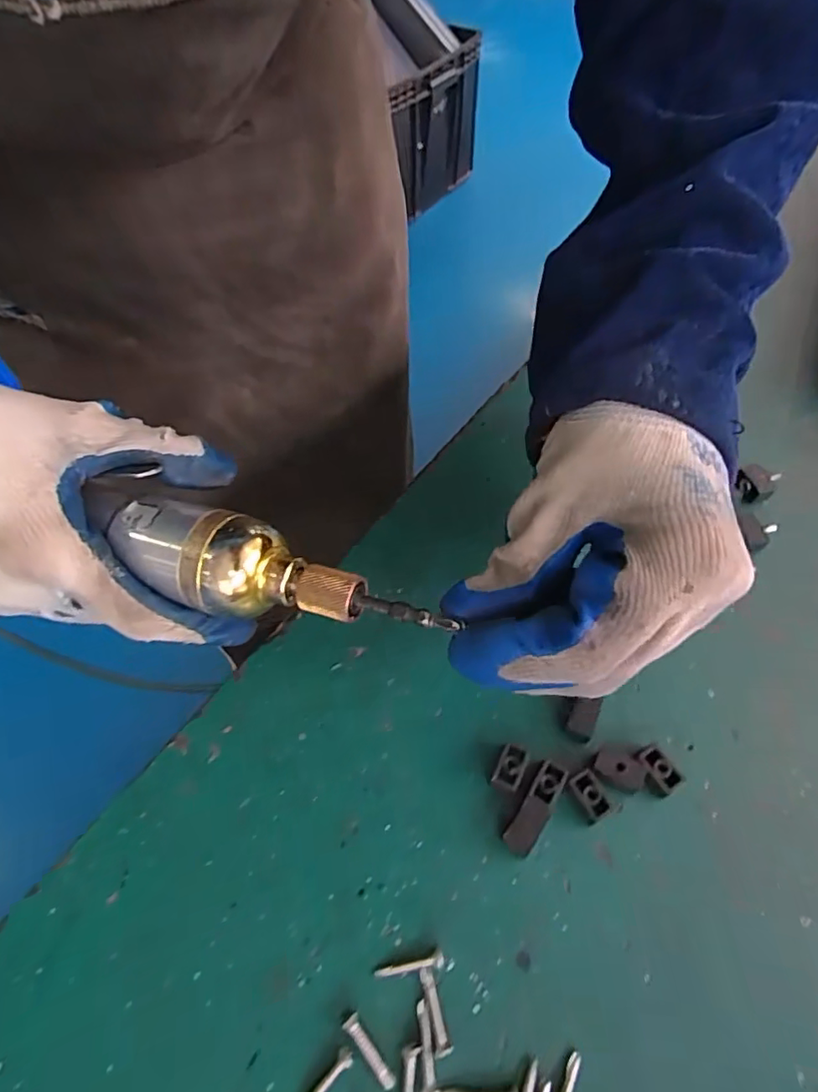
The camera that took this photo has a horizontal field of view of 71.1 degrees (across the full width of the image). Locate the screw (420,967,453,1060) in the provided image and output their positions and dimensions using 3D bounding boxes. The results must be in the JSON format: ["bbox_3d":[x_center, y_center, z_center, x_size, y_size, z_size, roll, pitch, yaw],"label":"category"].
[{"bbox_3d":[0.009,0.162,0.199,0.006,0.004,0.025,-16,61,-9],"label":"screw"}]

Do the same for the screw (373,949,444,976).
[{"bbox_3d":[0.000,0.152,0.207,0.025,0.004,0.005,-10,60,-6],"label":"screw"}]

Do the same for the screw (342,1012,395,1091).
[{"bbox_3d":[-0.013,0.171,0.193,0.005,0.004,0.023,-37,66,-20],"label":"screw"}]

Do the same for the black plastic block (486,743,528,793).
[{"bbox_3d":[0.041,0.093,0.239,0.012,0.012,0.018,23,62,13],"label":"black plastic block"}]

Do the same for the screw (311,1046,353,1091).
[{"bbox_3d":[-0.029,0.178,0.189,0.005,0.005,0.026,40,67,21],"label":"screw"}]

